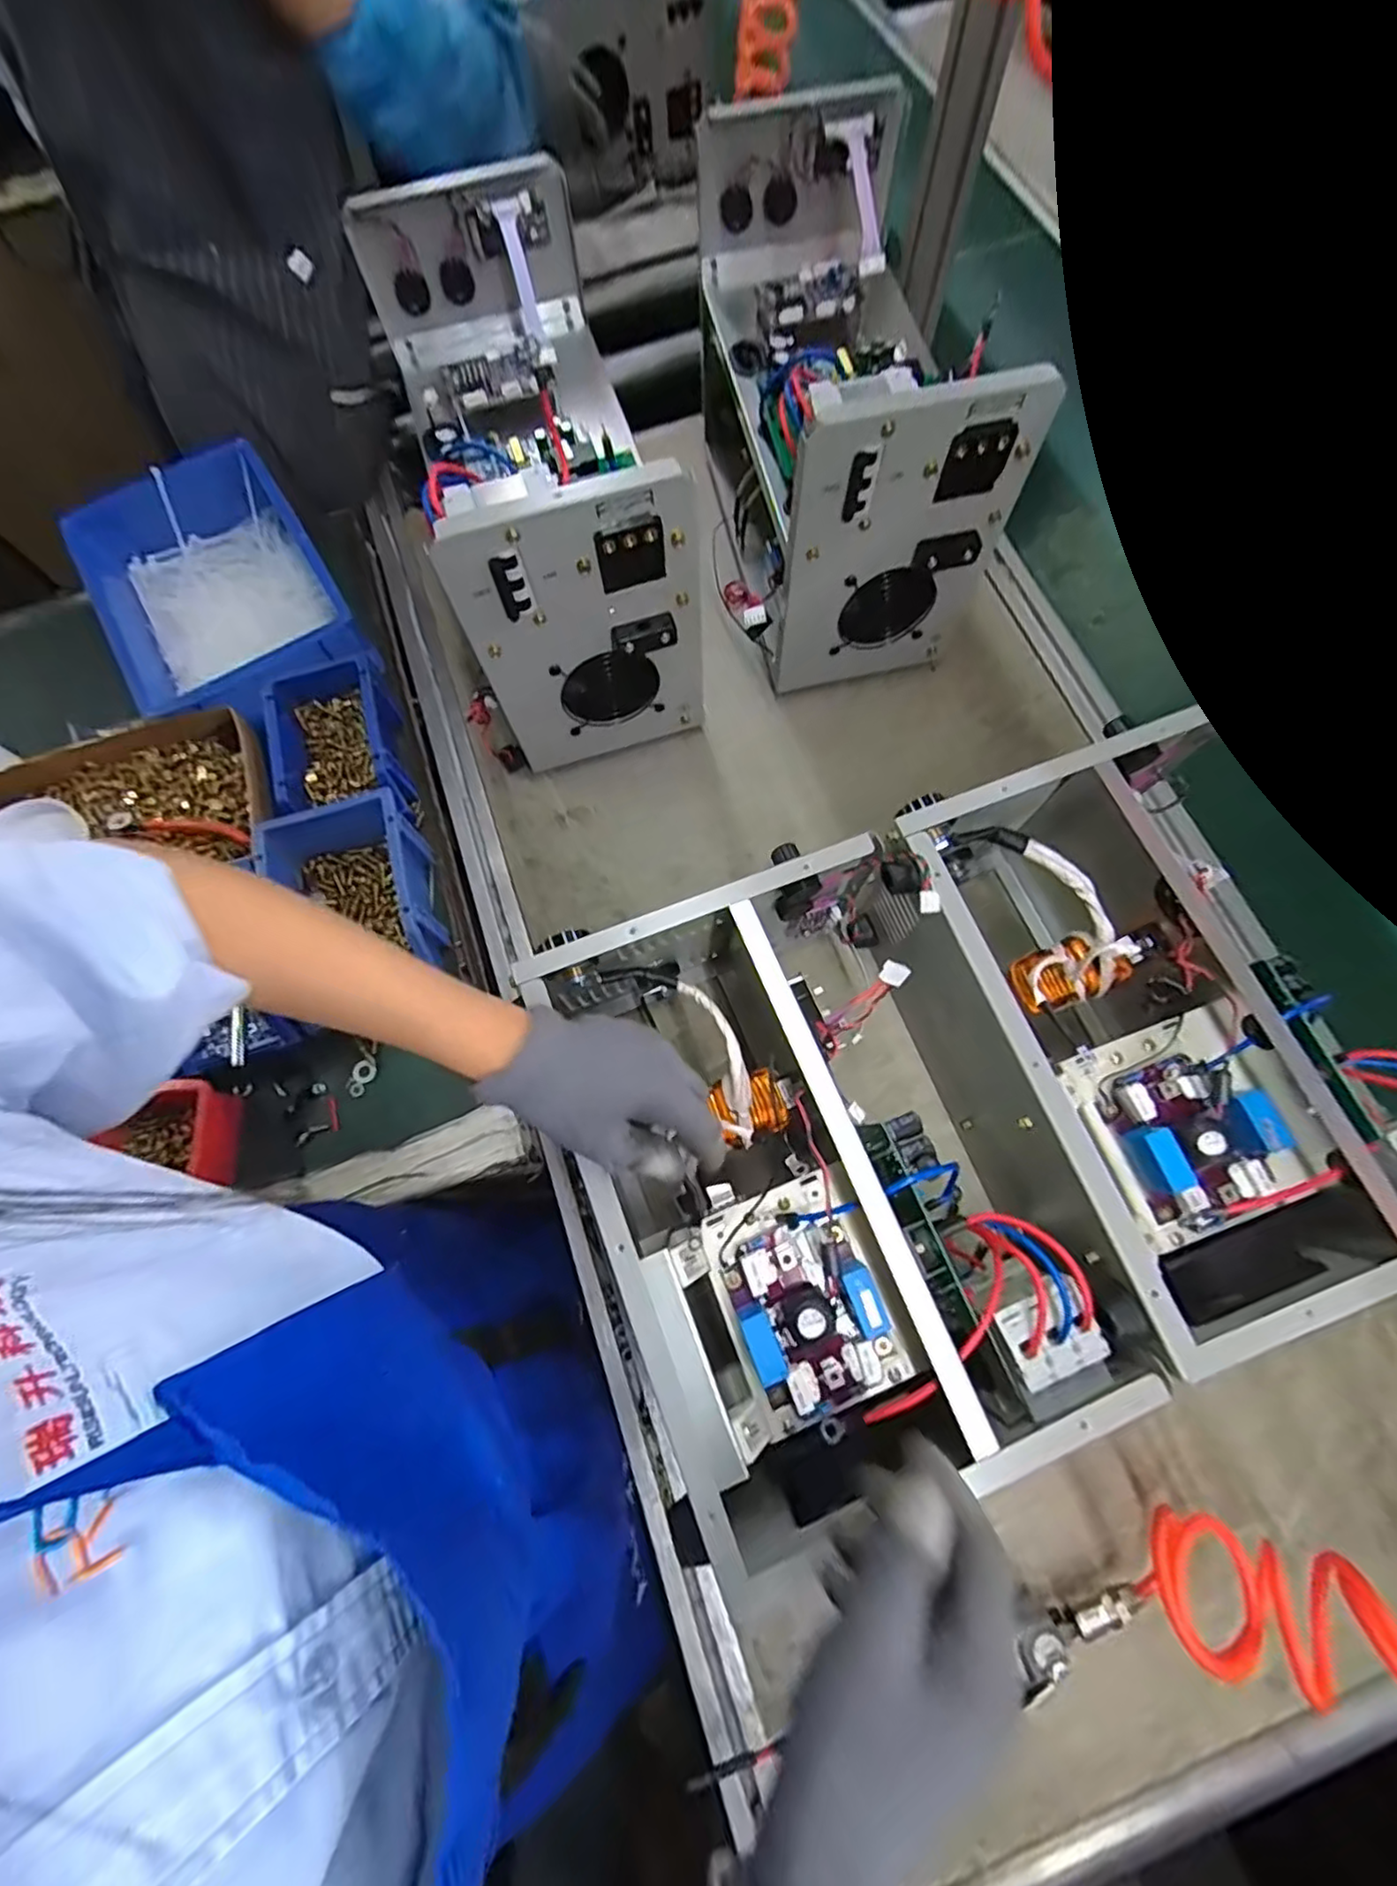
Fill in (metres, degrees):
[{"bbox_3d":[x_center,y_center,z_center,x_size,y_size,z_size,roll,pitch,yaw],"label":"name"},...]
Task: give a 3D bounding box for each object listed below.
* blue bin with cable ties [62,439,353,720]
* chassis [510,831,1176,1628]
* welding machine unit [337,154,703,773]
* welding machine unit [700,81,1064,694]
[{"bbox_3d":[-0.495,-0.351,0.678,0.225,0.083,0.290,-33,77,-7],"label":"blue bin with cable ties"},{"bbox_3d":[0.094,0.142,0.484,0.300,0.210,0.362,-23,76,-4],"label":"chassis"},{"bbox_3d":[-0.138,-0.407,0.582,0.183,0.254,0.377,-16,75,-2],"label":"welding machine unit"},{"bbox_3d":[0.127,-0.484,0.617,0.200,0.284,0.375,-8,75,0],"label":"welding machine unit"}]

